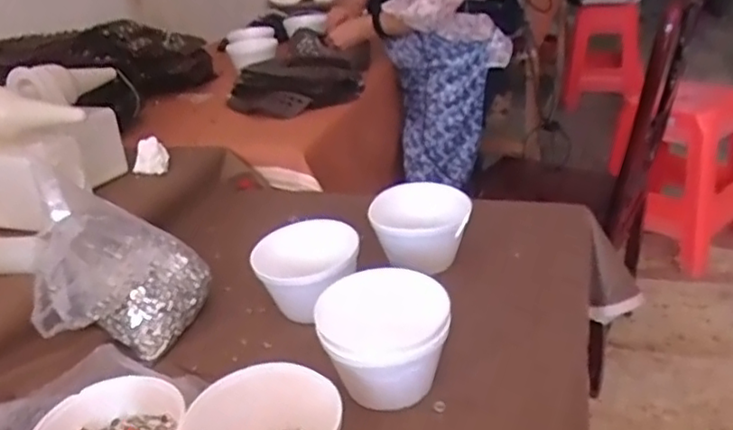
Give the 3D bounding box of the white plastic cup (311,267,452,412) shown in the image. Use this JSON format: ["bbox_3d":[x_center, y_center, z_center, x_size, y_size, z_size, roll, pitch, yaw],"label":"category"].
[{"bbox_3d":[0.019,0.122,0.643,0.122,0.093,0.114,-5,26,3],"label":"white plastic cup"}]

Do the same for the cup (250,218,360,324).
[{"bbox_3d":[-0.067,0.068,0.773,0.124,0.081,0.095,-7,26,-1],"label":"cup"}]

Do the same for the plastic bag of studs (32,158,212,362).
[{"bbox_3d":[-0.280,0.049,0.742,0.164,0.191,0.156,-12,27,-11],"label":"plastic bag of studs"}]

